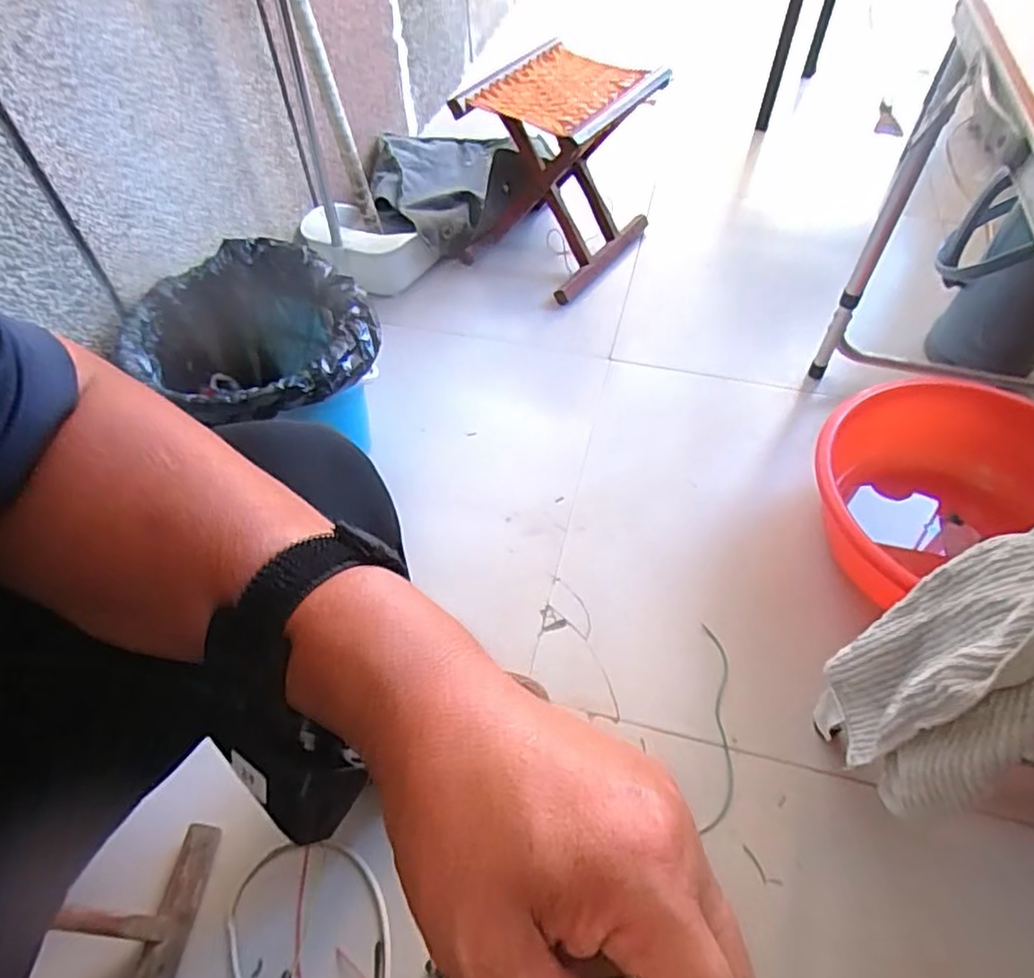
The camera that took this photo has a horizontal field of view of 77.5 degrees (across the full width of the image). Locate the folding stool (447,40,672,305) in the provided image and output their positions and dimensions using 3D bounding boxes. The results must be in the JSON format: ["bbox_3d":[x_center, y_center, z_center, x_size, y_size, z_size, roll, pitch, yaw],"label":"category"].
[{"bbox_3d":[0.069,-0.545,1.147,0.252,0.320,0.278,33,60,24],"label":"folding stool"}]

